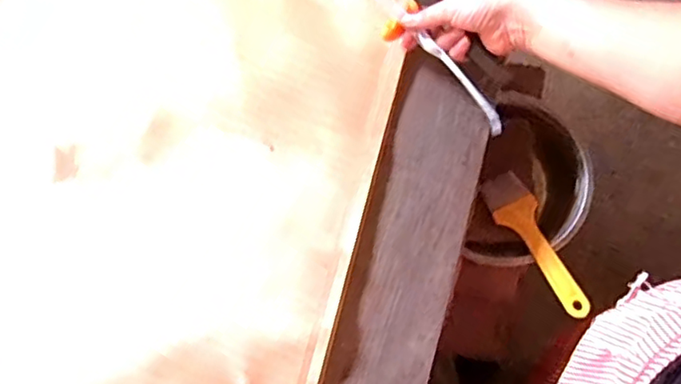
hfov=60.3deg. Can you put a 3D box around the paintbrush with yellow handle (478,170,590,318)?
[{"bbox_3d":[0.202,0.053,0.605,0.048,0.021,0.160,-24,76,-3],"label":"paintbrush with yellow handle"}]

